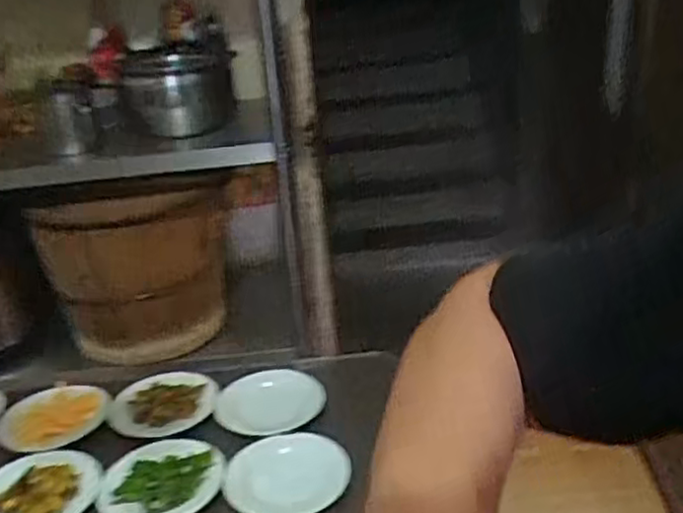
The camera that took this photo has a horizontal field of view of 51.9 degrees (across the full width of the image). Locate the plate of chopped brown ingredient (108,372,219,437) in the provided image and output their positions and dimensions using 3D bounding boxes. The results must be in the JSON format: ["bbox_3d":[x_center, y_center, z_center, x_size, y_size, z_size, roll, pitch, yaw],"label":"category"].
[{"bbox_3d":[-0.216,0.176,0.851,0.121,0.018,0.113,-4,23,2],"label":"plate of chopped brown ingredient"}]

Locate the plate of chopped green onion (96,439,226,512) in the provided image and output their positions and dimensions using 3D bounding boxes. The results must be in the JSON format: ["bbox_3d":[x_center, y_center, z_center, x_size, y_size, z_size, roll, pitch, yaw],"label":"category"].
[{"bbox_3d":[-0.188,0.233,0.733,0.126,0.016,0.114,-12,24,-18],"label":"plate of chopped green onion"}]

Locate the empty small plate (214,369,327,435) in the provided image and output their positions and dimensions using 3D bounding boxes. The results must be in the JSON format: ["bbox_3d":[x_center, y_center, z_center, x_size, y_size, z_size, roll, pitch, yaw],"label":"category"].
[{"bbox_3d":[-0.088,0.174,0.850,0.125,0.019,0.110,-15,25,-23],"label":"empty small plate"}]

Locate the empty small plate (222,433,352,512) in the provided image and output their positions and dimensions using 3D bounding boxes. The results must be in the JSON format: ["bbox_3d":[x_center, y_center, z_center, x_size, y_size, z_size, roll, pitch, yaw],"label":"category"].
[{"bbox_3d":[-0.059,0.227,0.739,0.126,0.017,0.117,-10,24,-12],"label":"empty small plate"}]

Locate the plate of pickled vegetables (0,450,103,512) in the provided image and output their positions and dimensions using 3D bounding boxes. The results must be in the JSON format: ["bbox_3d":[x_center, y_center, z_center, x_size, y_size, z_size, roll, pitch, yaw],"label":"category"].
[{"bbox_3d":[-0.315,0.244,0.726,0.124,0.022,0.108,-10,24,-13],"label":"plate of pickled vegetables"}]

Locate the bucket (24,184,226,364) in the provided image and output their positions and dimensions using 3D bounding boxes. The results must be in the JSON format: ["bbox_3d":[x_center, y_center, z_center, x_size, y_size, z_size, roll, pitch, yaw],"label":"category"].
[{"bbox_3d":[-0.392,0.014,1.381,0.331,0.335,0.291,-10,24,-12],"label":"bucket"}]

